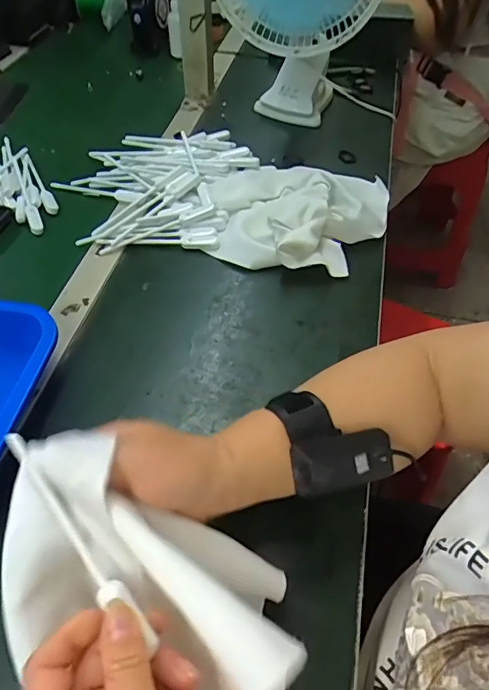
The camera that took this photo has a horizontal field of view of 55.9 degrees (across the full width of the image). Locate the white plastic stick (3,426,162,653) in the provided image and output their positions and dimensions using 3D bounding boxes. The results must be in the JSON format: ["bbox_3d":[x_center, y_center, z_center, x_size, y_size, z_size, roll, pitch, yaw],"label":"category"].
[{"bbox_3d":[-0.094,0.107,0.256,0.013,0.007,0.137,-34,82,-25],"label":"white plastic stick"}]

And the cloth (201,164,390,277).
[{"bbox_3d":[0.065,-0.163,0.556,0.217,0.045,0.196,9,52,5],"label":"cloth"}]

